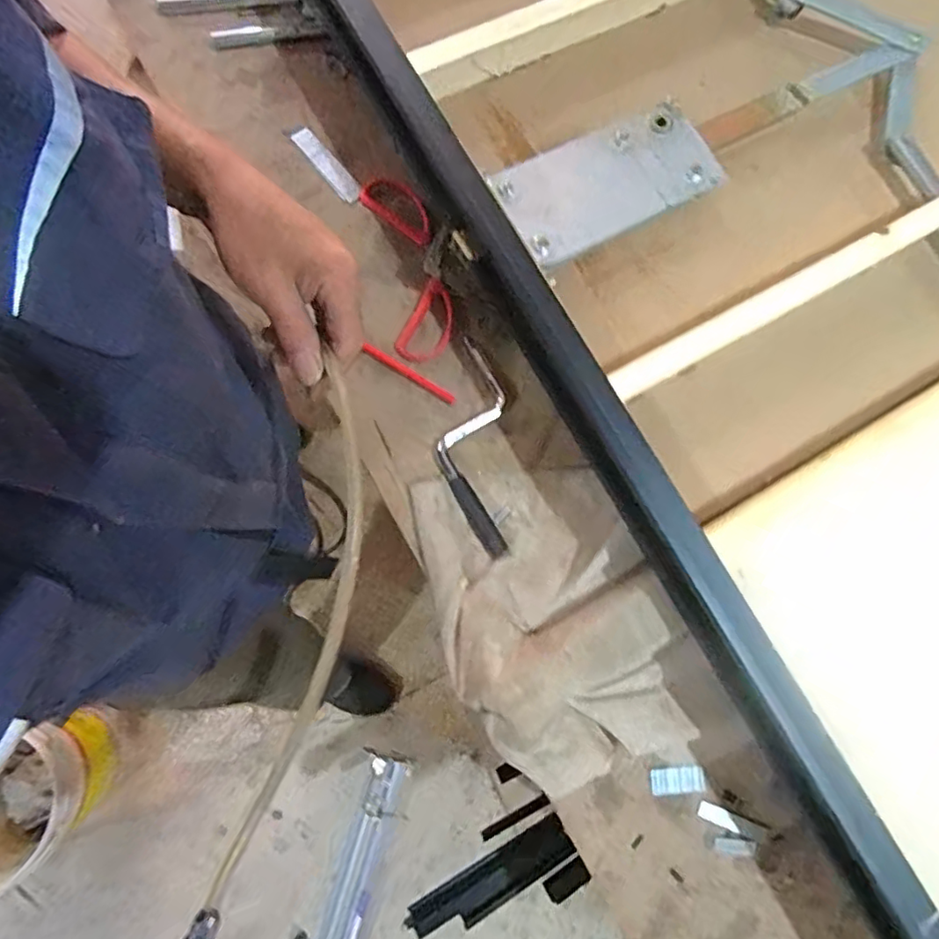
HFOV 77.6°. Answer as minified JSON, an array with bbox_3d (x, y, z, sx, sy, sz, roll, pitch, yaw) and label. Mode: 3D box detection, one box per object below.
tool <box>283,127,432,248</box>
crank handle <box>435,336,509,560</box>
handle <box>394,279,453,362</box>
[{"bbox_3d":[-0.126,-0.326,0.667,0.207,0.009,0.050,33,77,2],"label":"tool"},{"bbox_3d":[0.002,-0.025,0.613,0.068,0.021,0.232,0,78,-5],"label":"crank handle"},{"bbox_3d":[-0.044,-0.159,0.639,0.050,0.016,0.096,27,77,1],"label":"handle"}]

